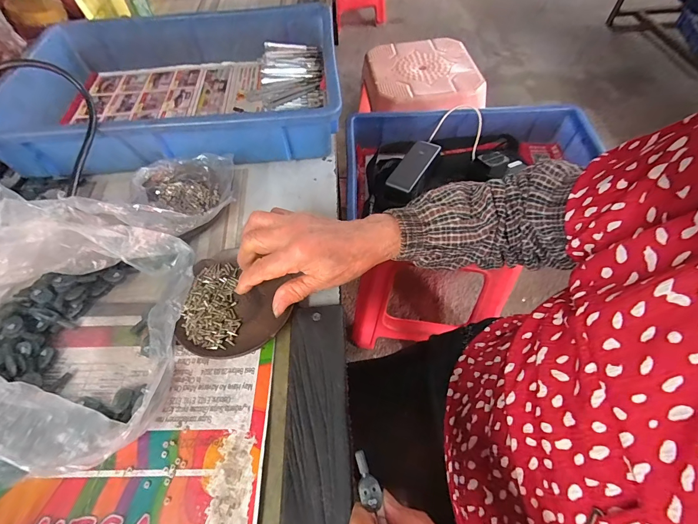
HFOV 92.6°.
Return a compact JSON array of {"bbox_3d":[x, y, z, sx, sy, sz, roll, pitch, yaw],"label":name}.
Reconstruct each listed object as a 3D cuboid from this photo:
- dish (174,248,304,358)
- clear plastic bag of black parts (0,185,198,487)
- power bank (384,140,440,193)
[{"bbox_3d":[-0.108,0.037,0.321,0.097,0.015,0.106,0,60,0],"label":"dish"},{"bbox_3d":[-0.284,0.048,0.263,0.285,0.104,0.250,9,58,10],"label":"clear plastic bag of black parts"},{"bbox_3d":[0.116,-0.172,0.590,0.046,0.014,0.119,28,63,19],"label":"power bank"}]

